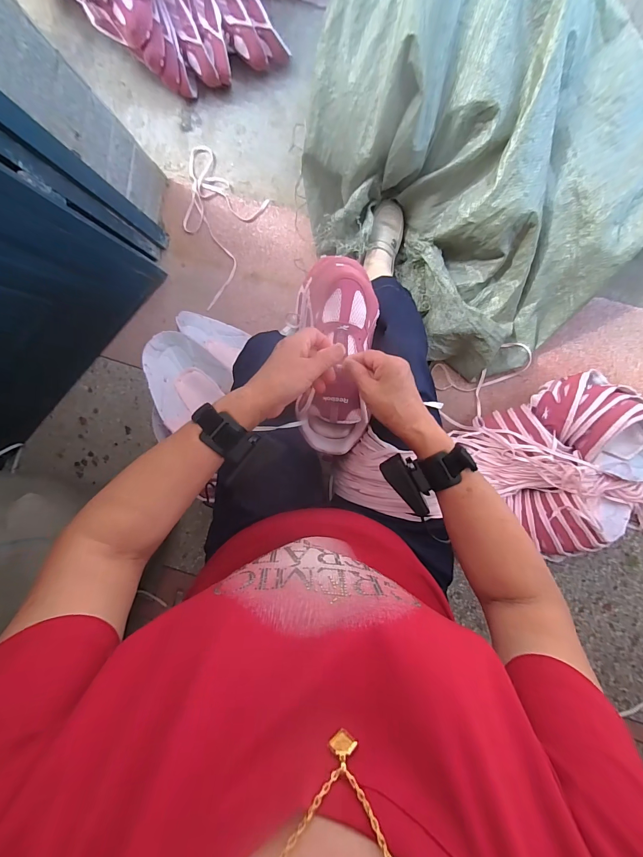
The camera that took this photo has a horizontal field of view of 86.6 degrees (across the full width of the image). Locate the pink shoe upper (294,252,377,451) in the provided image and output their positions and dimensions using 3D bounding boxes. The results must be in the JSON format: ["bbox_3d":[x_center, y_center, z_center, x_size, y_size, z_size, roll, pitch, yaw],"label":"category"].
[{"bbox_3d":[0.019,-0.099,0.478,0.107,0.062,0.268,3,95,5],"label":"pink shoe upper"}]

